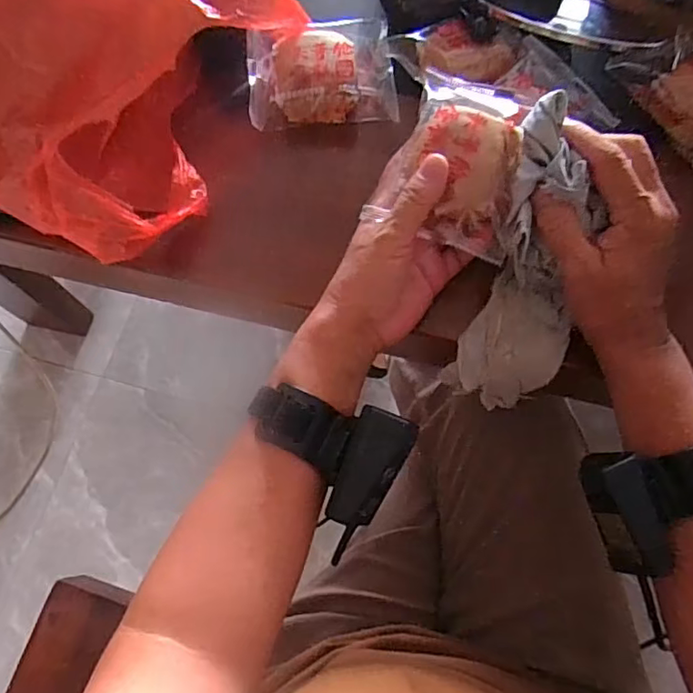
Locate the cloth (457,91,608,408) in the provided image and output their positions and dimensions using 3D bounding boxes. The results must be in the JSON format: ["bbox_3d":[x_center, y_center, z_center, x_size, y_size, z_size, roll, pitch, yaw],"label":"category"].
[{"bbox_3d":[0.119,-0.046,0.374,0.067,0.210,0.040,6,30,2],"label":"cloth"}]

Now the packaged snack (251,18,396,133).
[{"bbox_3d":[-0.021,-0.217,0.444,0.112,0.037,0.086,-7,71,-2],"label":"packaged snack"}]

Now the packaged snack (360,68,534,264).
[{"bbox_3d":[0.075,-0.117,0.364,0.066,0.039,0.106,10,72,4],"label":"packaged snack"}]

